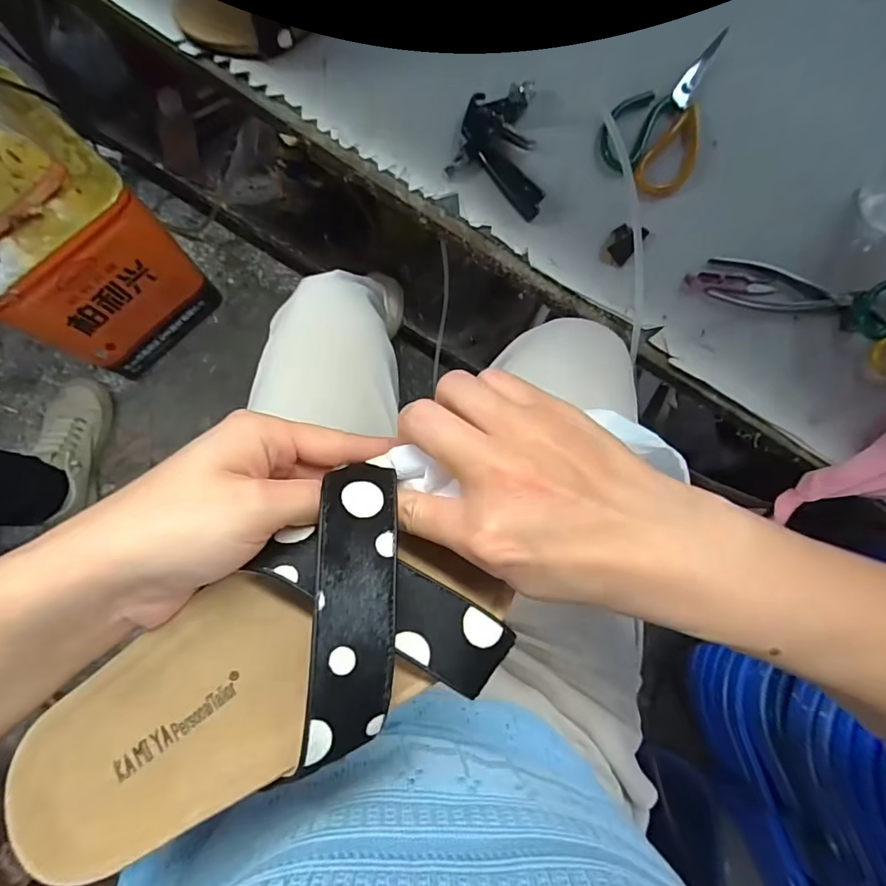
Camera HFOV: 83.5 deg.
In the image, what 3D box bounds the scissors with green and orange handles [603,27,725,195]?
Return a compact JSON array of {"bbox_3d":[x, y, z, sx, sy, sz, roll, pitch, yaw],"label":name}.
[{"bbox_3d":[0.244,-0.347,0.524,0.101,0.018,0.186,36,82,-1],"label":"scissors with green and orange handles"}]

